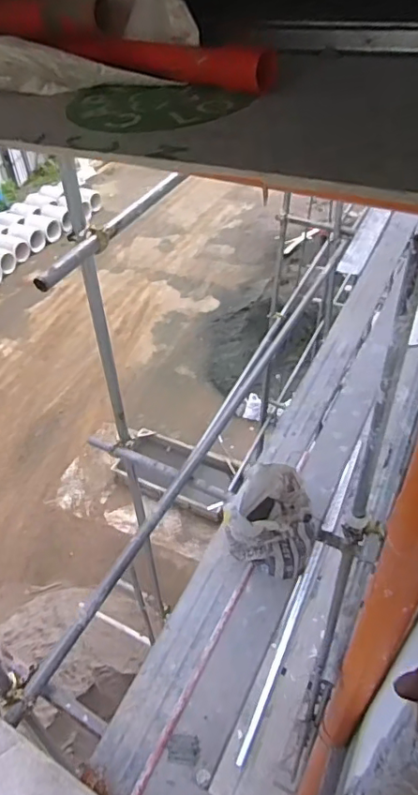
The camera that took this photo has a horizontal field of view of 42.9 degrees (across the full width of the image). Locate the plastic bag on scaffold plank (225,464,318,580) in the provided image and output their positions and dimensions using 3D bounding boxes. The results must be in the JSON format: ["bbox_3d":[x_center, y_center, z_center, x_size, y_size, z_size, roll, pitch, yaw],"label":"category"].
[{"bbox_3d":[0.197,0.369,1.725,0.296,0.367,0.303,6,49,11],"label":"plastic bag on scaffold plank"}]

